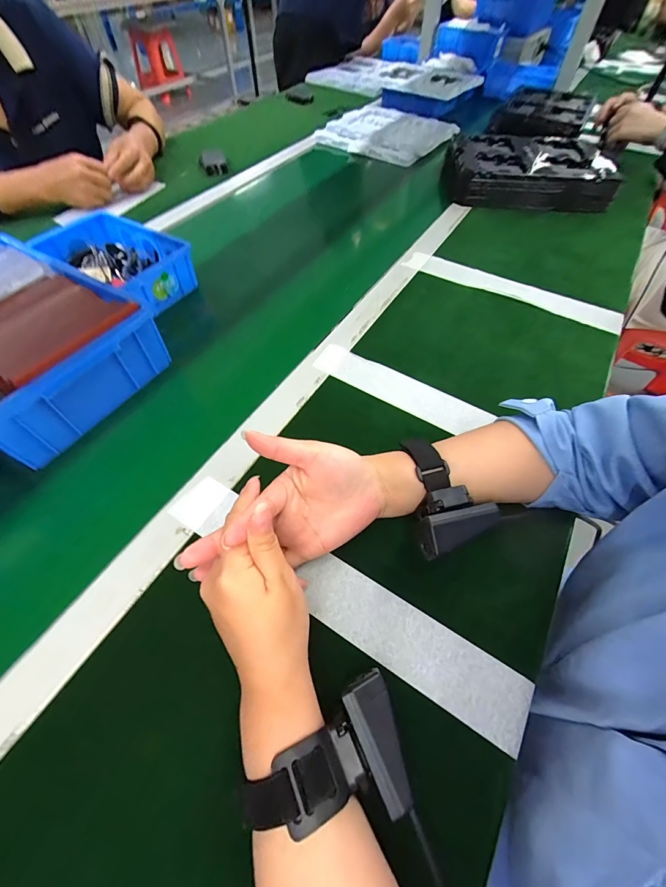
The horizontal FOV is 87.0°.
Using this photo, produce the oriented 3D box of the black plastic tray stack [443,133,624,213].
[{"bbox_3d":[0.394,-0.565,0.723,0.316,0.061,0.223,4,56,3],"label":"black plastic tray stack"}]

